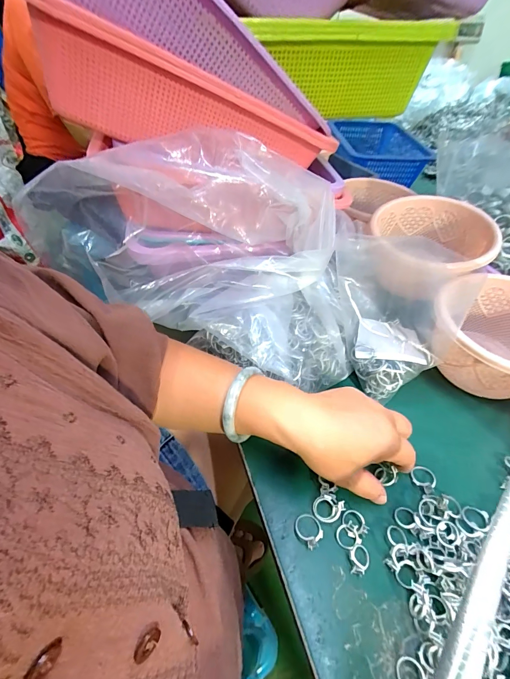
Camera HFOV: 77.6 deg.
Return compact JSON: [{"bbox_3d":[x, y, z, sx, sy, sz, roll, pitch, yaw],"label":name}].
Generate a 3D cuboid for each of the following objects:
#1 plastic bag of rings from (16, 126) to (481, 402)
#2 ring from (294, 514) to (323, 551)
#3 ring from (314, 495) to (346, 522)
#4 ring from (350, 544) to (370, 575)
[{"bbox_3d":[0.009,-0.071,0.339,0.390,0.186,0.151,23,48,-11],"label":"plastic bag of rings"},{"bbox_3d":[0.046,0.159,0.267,0.020,0.010,0.025,-31,57,-27],"label":"ring"},{"bbox_3d":[0.064,0.149,0.278,0.025,0.005,0.021,6,47,32],"label":"ring"},{"bbox_3d":[0.085,0.176,0.254,0.016,0.010,0.020,5,49,1],"label":"ring"}]

